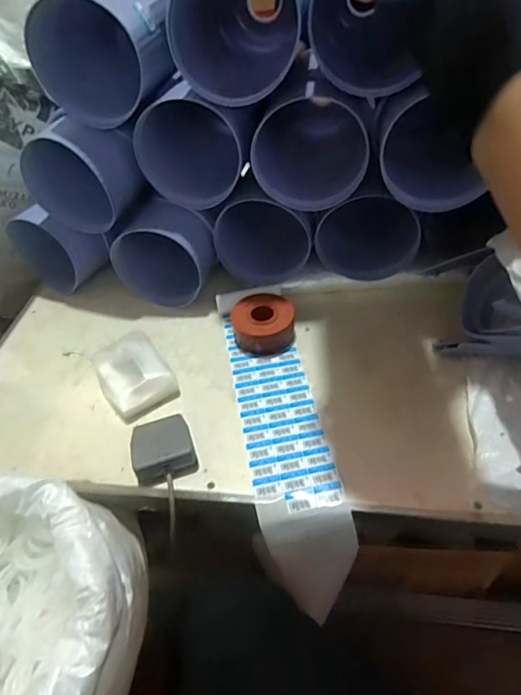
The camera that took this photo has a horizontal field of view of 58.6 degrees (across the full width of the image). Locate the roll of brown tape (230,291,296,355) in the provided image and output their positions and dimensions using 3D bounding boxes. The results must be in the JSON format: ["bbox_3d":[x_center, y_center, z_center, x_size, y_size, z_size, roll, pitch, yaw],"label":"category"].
[{"bbox_3d":[0.006,-0.039,0.760,0.098,0.047,0.100,-4,45,4],"label":"roll of brown tape"}]

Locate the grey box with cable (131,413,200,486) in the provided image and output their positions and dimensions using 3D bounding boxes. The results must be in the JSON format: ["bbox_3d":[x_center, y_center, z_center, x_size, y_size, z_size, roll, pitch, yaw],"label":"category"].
[{"bbox_3d":[-0.129,0.135,0.618,0.078,0.033,0.077,-15,46,-8],"label":"grey box with cable"}]

